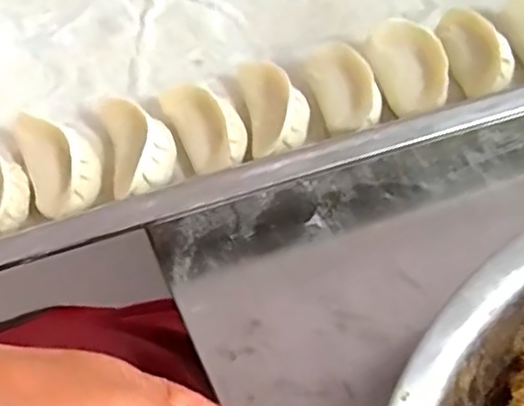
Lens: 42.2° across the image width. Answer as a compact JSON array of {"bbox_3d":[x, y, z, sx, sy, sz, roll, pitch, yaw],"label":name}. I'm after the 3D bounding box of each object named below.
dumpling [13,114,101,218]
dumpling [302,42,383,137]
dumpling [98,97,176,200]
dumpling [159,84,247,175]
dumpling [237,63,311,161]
[{"bbox_3d":[-0.093,-0.016,0.317,0.031,0.026,0.047,-19,69,-8],"label":"dumpling"},{"bbox_3d":[0.039,-0.054,0.333,0.026,0.028,0.045,-19,69,-8],"label":"dumpling"},{"bbox_3d":[-0.057,-0.026,0.319,0.030,0.027,0.050,-13,69,-6],"label":"dumpling"},{"bbox_3d":[-0.025,-0.037,0.324,0.030,0.030,0.044,-26,71,-11],"label":"dumpling"},{"bbox_3d":[0.007,-0.046,0.329,0.030,0.028,0.053,-10,68,-5],"label":"dumpling"}]

